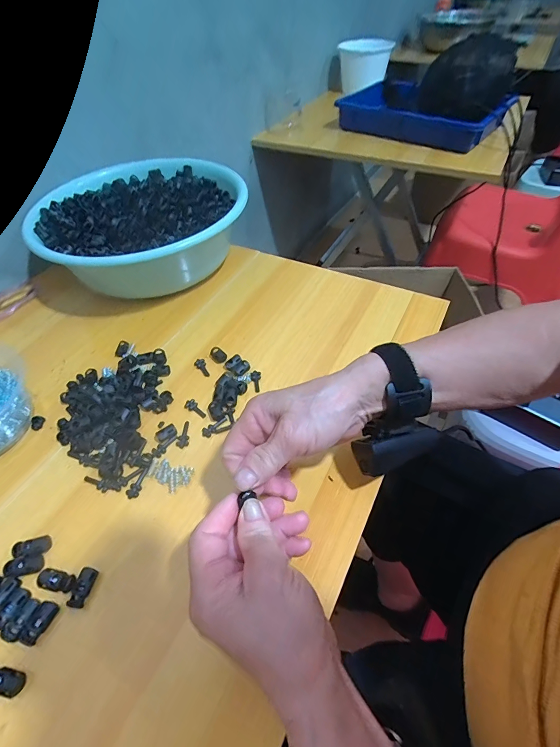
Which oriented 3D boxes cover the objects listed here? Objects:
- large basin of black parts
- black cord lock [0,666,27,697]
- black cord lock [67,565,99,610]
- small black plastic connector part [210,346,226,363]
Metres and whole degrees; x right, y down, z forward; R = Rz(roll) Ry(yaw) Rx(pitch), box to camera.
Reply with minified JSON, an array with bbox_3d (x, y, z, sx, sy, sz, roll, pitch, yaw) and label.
[{"bbox_3d":[-0.202,-0.212,0.532,0.281,0.096,0.280,-1,50,2],"label":"large basin of black parts"},{"bbox_3d":[-0.190,0.210,0.243,0.028,0.007,0.013,11,52,12],"label":"black cord lock"},{"bbox_3d":[-0.153,0.167,0.276,0.013,0.008,0.027,5,51,7],"label":"black cord lock"},{"bbox_3d":[-0.075,-0.022,0.424,0.022,0.007,0.015,31,58,25],"label":"small black plastic connector part"}]

